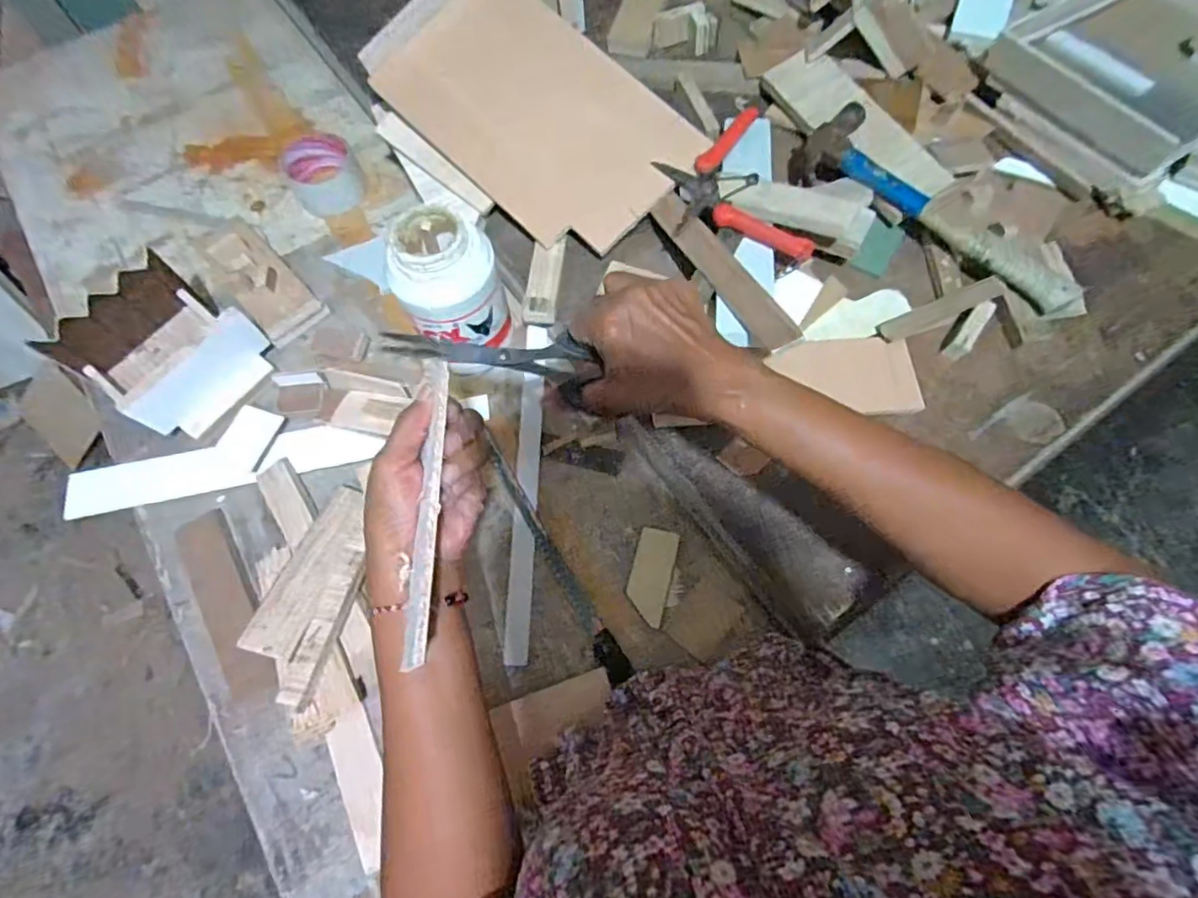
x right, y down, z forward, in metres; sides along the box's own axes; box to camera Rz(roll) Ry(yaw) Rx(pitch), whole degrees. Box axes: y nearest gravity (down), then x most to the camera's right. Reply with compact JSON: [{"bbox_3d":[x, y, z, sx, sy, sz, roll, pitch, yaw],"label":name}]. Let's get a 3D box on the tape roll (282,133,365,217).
[{"bbox_3d":[-0.330,-0.329,0.695,0.084,0.040,0.085,-29,69,-9],"label":"tape roll"}]

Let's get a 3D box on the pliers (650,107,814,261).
[{"bbox_3d":[0.121,-0.249,0.552,0.111,0.020,0.185,-11,67,-2],"label":"pliers"}]

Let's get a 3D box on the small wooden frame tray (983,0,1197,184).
[{"bbox_3d":[0.555,-0.393,0.593,0.242,0.057,0.216,-29,69,-9],"label":"small wooden frame tray"}]

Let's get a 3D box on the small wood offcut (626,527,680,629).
[{"bbox_3d":[0.046,0.110,0.507,0.035,0.009,0.078,15,69,9],"label":"small wood offcut"}]

